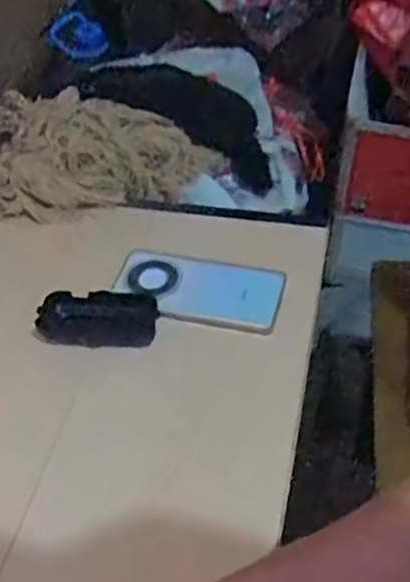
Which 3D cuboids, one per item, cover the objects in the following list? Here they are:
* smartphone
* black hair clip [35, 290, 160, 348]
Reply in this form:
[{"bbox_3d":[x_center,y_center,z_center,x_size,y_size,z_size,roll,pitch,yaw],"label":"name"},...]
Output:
[{"bbox_3d":[-0.007,-0.003,0.729,0.166,0.013,0.078,9,56,13],"label":"smartphone"},{"bbox_3d":[-0.102,0.025,0.696,0.110,0.023,0.052,0,46,5],"label":"black hair clip"}]

